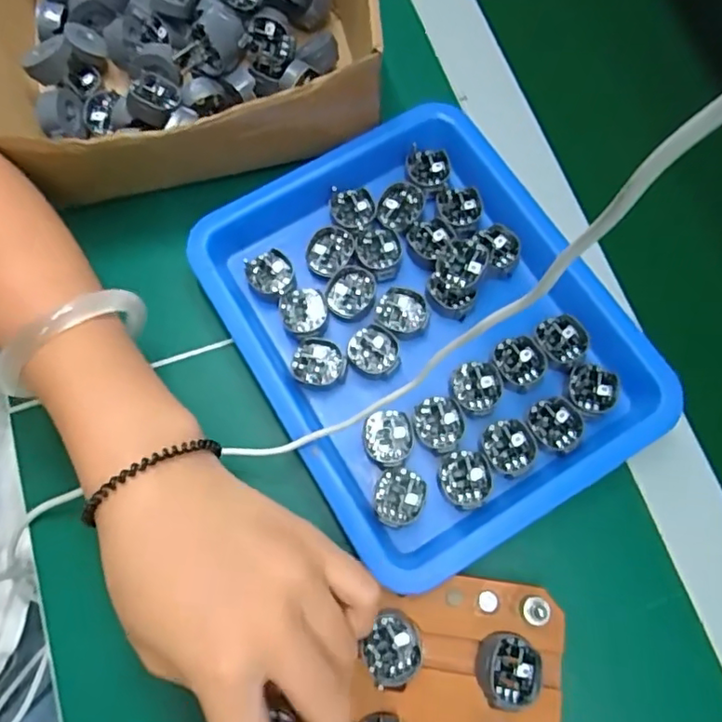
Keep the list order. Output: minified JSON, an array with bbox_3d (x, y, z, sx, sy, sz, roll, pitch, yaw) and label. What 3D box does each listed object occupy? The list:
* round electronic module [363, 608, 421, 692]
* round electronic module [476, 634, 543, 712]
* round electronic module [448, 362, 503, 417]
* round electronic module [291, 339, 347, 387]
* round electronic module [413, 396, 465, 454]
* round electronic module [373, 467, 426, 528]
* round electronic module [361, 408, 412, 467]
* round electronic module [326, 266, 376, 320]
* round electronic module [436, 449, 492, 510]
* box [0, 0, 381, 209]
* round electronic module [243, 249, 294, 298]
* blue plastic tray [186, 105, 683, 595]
[{"bbox_3d":[0.014,0.127,0.261,0.025,0.009,0.030,-1,72,-2],"label":"round electronic module"},{"bbox_3d":[0.065,0.136,0.257,0.028,0.010,0.029,0,72,-1],"label":"round electronic module"},{"bbox_3d":[0.059,0.013,0.301,0.026,0.004,0.026,0,72,-1],"label":"round electronic module"},{"bbox_3d":[-0.023,0.002,0.311,0.027,0.011,0.025,0,72,-1],"label":"round electronic module"},{"bbox_3d":[0.039,0.031,0.297,0.025,0.004,0.025,0,72,-1],"label":"round electronic module"},{"bbox_3d":[0.019,0.066,0.287,0.024,0.004,0.027,17,72,4],"label":"round electronic module"},{"bbox_3d":[0.014,0.039,0.296,0.025,0.005,0.027,0,72,-1],"label":"round electronic module"},{"bbox_3d":[-0.005,-0.037,0.320,0.026,0.004,0.028,12,72,3],"label":"round electronic module"},{"bbox_3d":[0.051,0.058,0.291,0.025,0.005,0.026,0,72,-1],"label":"round electronic module"},{"bbox_3d":[-0.106,-0.198,0.339,0.213,0.067,0.199,-9,72,-4],"label":"box"},{"bbox_3d":[-0.050,-0.048,0.323,0.024,0.005,0.026,0,72,-1],"label":"round electronic module"},{"bbox_3d":[0.032,-0.019,0.310,0.173,0.032,0.214,-30,75,-11],"label":"blue plastic tray"}]

